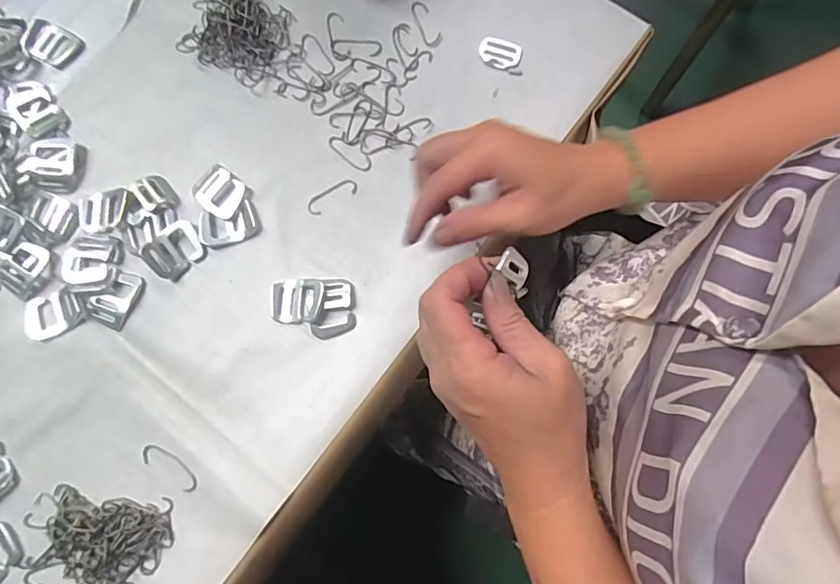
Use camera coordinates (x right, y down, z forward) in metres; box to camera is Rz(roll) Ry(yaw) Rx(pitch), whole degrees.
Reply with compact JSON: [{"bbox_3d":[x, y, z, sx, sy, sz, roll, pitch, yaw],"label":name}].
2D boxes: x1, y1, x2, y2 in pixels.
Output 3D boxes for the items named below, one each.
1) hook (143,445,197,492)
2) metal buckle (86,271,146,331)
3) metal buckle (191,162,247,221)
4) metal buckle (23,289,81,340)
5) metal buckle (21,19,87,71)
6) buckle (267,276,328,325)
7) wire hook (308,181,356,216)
[{"bbox_3d":[-0.185,0.129,0.388,0.050,0.004,0.017,31,82,6],"label":"hook"},{"bbox_3d":[-0.241,0.004,0.414,0.032,0.004,0.044,25,82,6],"label":"metal buckle"},{"bbox_3d":[-0.162,-0.081,0.425,0.041,0.010,0.035,43,84,8],"label":"metal buckle"},{"bbox_3d":[-0.290,0.017,0.412,0.047,0.007,0.036,-20,80,-2],"label":"metal buckle"},{"bbox_3d":[-0.320,-0.215,0.456,0.051,0.006,0.034,27,82,6],"label":"metal buckle"},{"bbox_3d":[-0.095,0.007,0.405,0.045,0.012,0.034,0,80,1],"label":"buckle"},{"bbox_3d":[-0.071,-0.077,0.424,0.044,0.004,0.015,-31,81,-4],"label":"wire hook"}]

